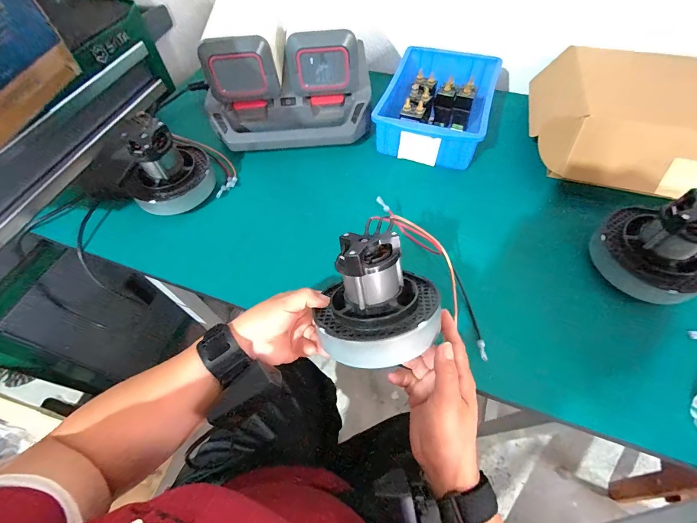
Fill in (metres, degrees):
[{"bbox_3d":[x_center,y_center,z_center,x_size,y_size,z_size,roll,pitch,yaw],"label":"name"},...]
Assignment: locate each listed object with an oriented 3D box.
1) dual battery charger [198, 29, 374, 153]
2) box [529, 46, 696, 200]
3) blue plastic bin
[{"bbox_3d":[-0.101,-0.283,0.536,0.269,0.146,0.110,-5,57,0],"label":"dual battery charger"},{"bbox_3d":[0.483,-0.198,0.480,0.383,0.089,0.245,12,58,11],"label":"box"},{"bbox_3d":[0.159,-0.283,0.580,0.169,0.077,0.235,17,59,14],"label":"blue plastic bin"}]

